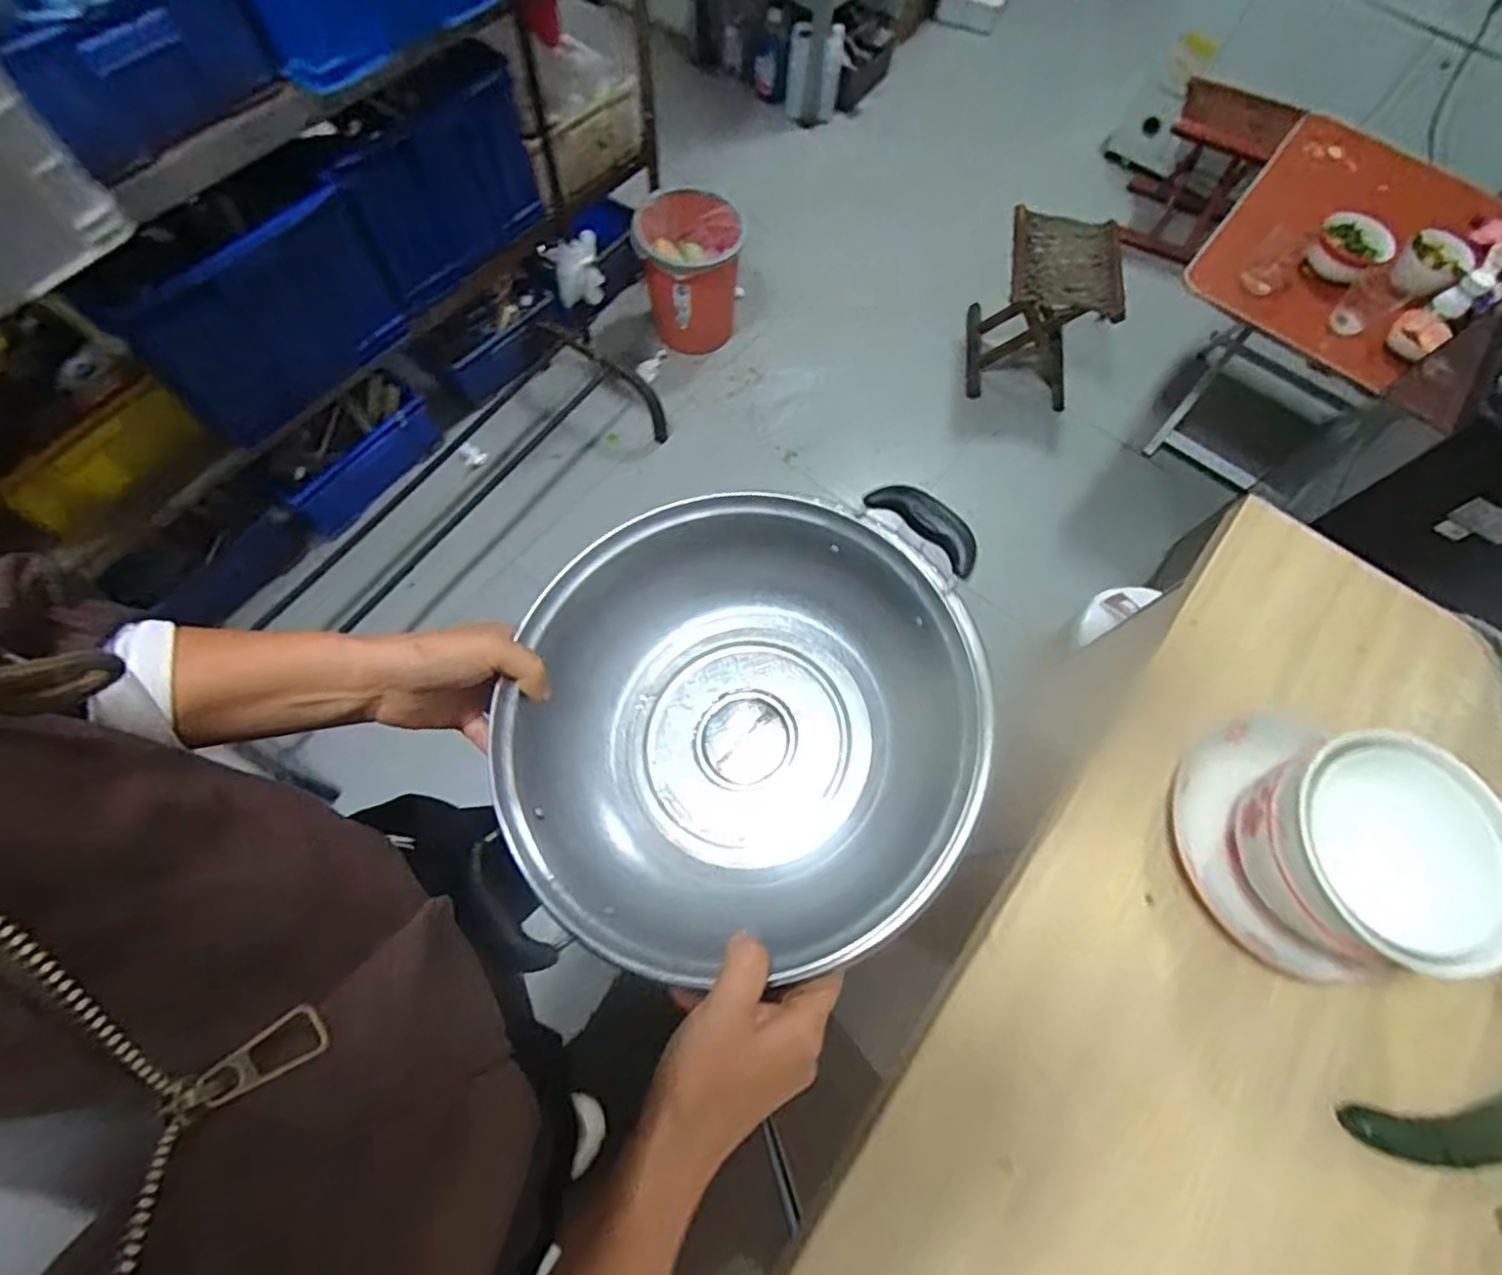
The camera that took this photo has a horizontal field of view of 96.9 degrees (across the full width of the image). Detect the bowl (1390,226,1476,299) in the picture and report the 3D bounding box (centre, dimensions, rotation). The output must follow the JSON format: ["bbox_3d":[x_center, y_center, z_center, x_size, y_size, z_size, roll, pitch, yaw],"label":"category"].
[{"bbox_3d":[1.257,-0.689,1.232,0.101,0.067,0.104,1,68,-3],"label":"bowl"}]

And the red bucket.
[{"bbox_3d":[-0.139,-0.853,1.566,0.226,0.276,0.226,1,68,-3],"label":"red bucket"}]

